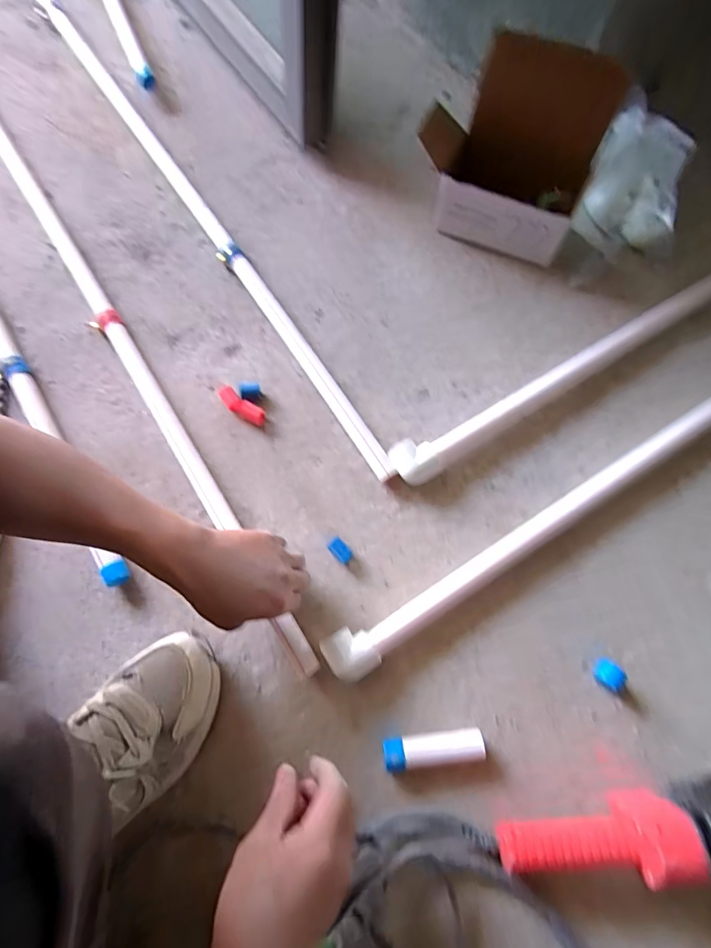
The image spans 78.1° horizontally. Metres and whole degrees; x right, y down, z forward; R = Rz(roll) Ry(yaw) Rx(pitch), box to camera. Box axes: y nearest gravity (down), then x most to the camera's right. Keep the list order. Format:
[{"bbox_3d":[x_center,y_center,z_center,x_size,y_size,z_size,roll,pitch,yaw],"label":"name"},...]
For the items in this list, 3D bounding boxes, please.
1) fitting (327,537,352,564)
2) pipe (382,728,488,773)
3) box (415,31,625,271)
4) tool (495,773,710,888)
[{"bbox_3d":[-0.018,0.091,0.522,0.018,0.013,0.030,-41,79,-14],"label":"fitting"},{"bbox_3d":[0.081,0.285,0.456,0.101,0.032,0.029,-5,73,-5],"label":"pipe"},{"bbox_3d":[0.210,-0.443,0.596,0.228,0.180,0.185,23,76,8],"label":"box"},{"bbox_3d":[0.300,0.324,0.402,0.334,0.104,0.063,-8,74,-1],"label":"tool"}]

